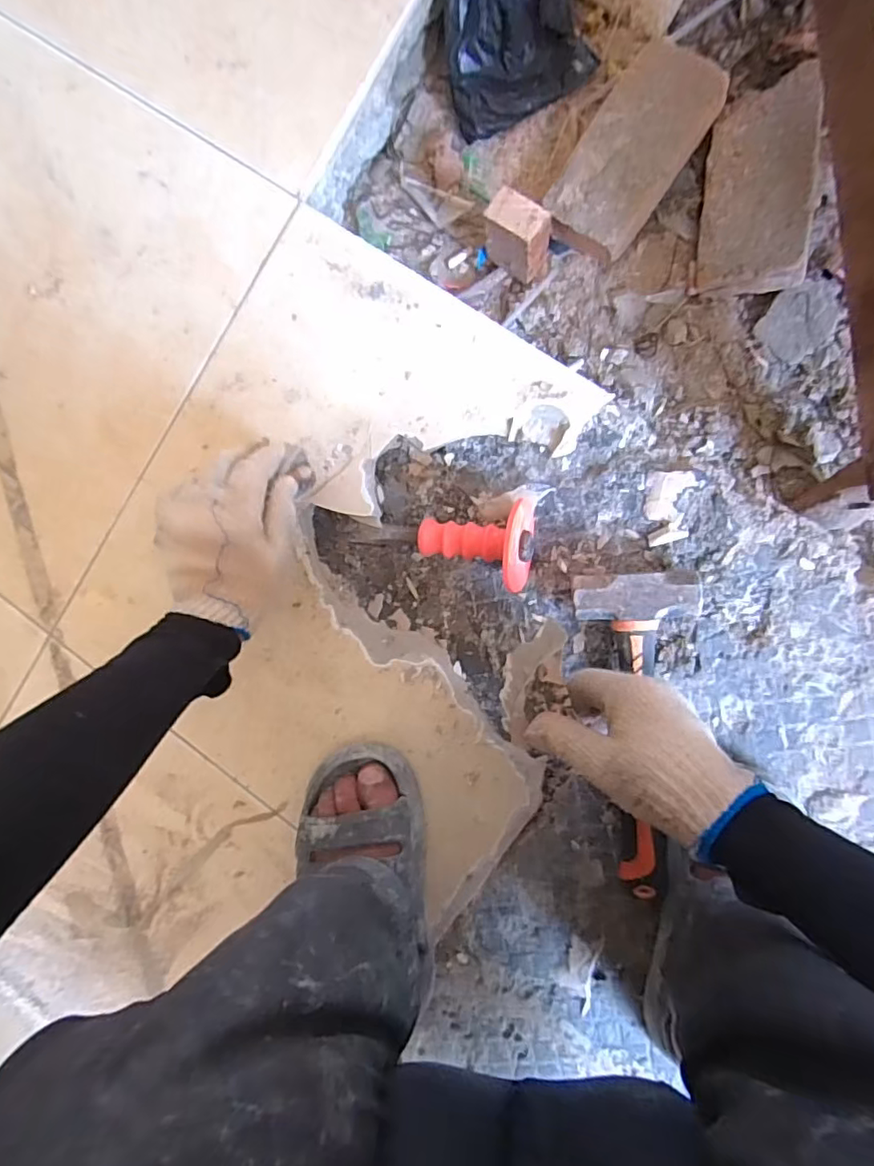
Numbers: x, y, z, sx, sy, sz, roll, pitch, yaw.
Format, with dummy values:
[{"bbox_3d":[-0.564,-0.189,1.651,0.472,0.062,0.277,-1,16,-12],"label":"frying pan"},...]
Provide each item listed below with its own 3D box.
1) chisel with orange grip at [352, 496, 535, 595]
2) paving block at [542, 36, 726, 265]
[{"bbox_3d":[0.002,-0.038,0.513,0.170,0.062,0.070,6,92,26],"label":"chisel with orange grip"},{"bbox_3d":[0.181,-0.399,0.543,0.094,0.051,0.175,36,98,7],"label":"paving block"}]

